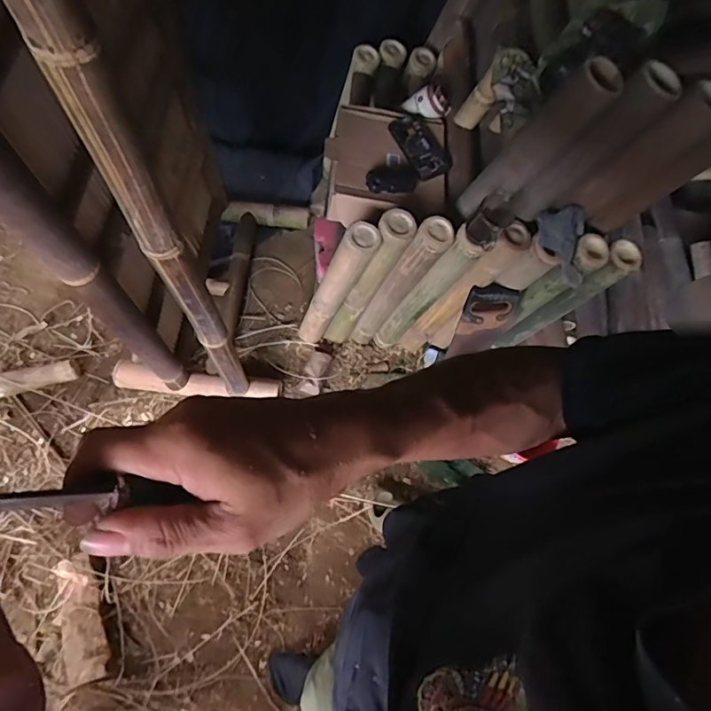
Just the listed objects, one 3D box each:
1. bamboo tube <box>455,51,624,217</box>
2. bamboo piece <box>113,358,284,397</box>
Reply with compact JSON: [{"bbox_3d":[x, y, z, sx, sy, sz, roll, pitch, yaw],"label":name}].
[{"bbox_3d":[0.317,-0.377,0.920,0.075,0.383,0.087,13,65,-23],"label":"bamboo tube"},{"bbox_3d":[-0.460,0.074,1.432,0.484,0.067,0.072,7,67,0],"label":"bamboo piece"}]

